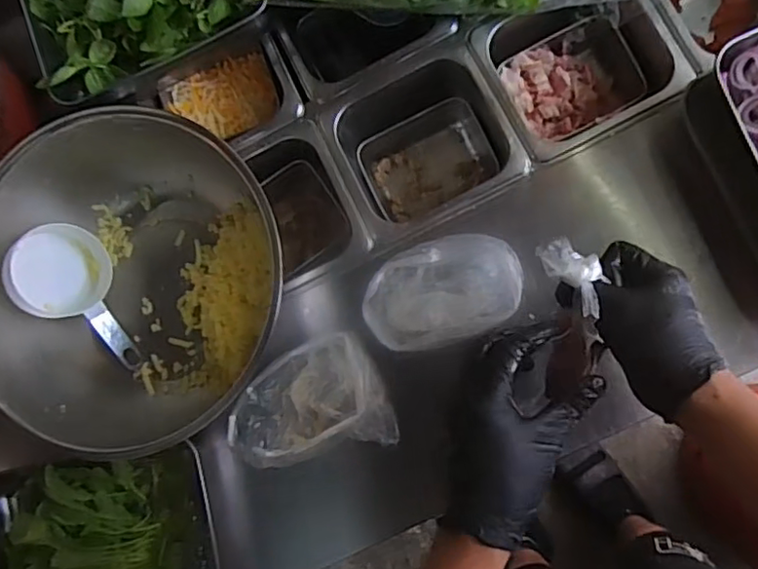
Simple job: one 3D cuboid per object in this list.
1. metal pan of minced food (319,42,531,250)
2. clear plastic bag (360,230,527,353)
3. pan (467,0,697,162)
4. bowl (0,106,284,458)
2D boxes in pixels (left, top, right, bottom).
[{"bbox_3d":[0.048,-0.144,0.677,0.176,0.127,0.166,-27,83,5],"label":"metal pan of minced food"},{"bbox_3d":[0.059,0.007,0.580,0.151,0.035,0.098,-23,83,6],"label":"clear plastic bag"},{"bbox_3d":[0.203,-0.220,0.637,0.166,0.106,0.152,-28,82,5],"label":"pan"},{"bbox_3d":[-0.235,0.001,0.580,0.285,0.106,0.301,-1,86,8],"label":"bowl"}]

